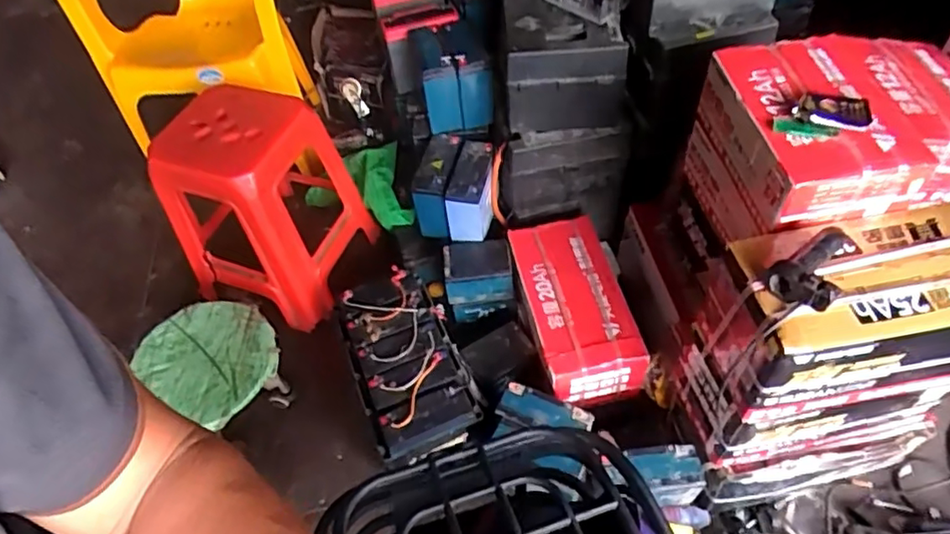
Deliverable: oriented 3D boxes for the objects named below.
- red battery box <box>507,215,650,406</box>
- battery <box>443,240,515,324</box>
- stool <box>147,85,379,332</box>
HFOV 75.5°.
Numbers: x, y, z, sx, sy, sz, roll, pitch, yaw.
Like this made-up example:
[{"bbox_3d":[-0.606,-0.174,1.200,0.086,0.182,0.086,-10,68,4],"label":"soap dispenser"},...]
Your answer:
[{"bbox_3d":[0.217,0.092,1.360,0.210,0.144,0.413,-10,52,-2],"label":"red battery box"},{"bbox_3d":[0.009,0.031,1.421,0.153,0.145,0.111,-8,52,0],"label":"battery"},{"bbox_3d":[-0.494,-0.144,1.440,0.322,0.442,0.340,16,56,17],"label":"stool"}]

